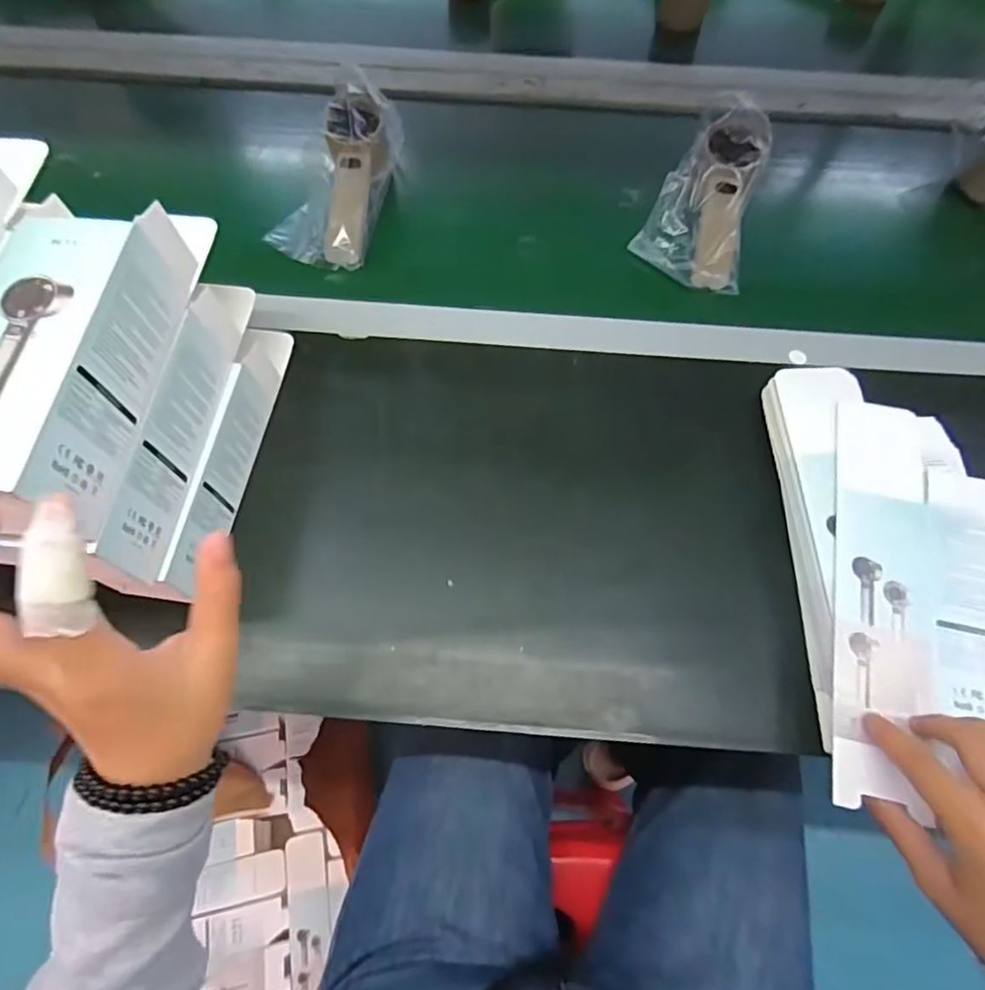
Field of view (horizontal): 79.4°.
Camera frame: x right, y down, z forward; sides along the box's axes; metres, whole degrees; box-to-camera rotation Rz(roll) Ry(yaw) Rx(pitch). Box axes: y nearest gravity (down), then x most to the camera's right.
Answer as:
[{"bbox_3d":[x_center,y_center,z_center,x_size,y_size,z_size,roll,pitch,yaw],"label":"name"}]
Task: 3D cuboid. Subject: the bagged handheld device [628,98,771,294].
[{"bbox_3d":[0.198,-0.282,0.550,0.092,0.033,0.179,18,87,8],"label":"bagged handheld device"}]

